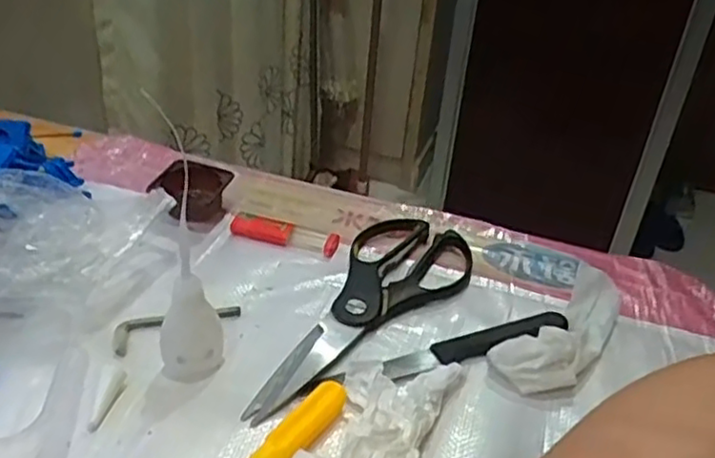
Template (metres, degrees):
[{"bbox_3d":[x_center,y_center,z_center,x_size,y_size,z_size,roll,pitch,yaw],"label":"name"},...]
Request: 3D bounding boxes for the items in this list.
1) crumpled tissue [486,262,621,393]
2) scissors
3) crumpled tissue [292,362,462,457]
[{"bbox_3d":[0.138,0.065,0.435,0.046,0.026,0.124,30,40,33],"label":"crumpled tissue"},{"bbox_3d":[0.016,0.053,0.444,0.086,0.013,0.219,15,34,14],"label":"scissors"},{"bbox_3d":[0.008,0.103,0.352,0.055,0.029,0.123,17,35,17],"label":"crumpled tissue"}]

